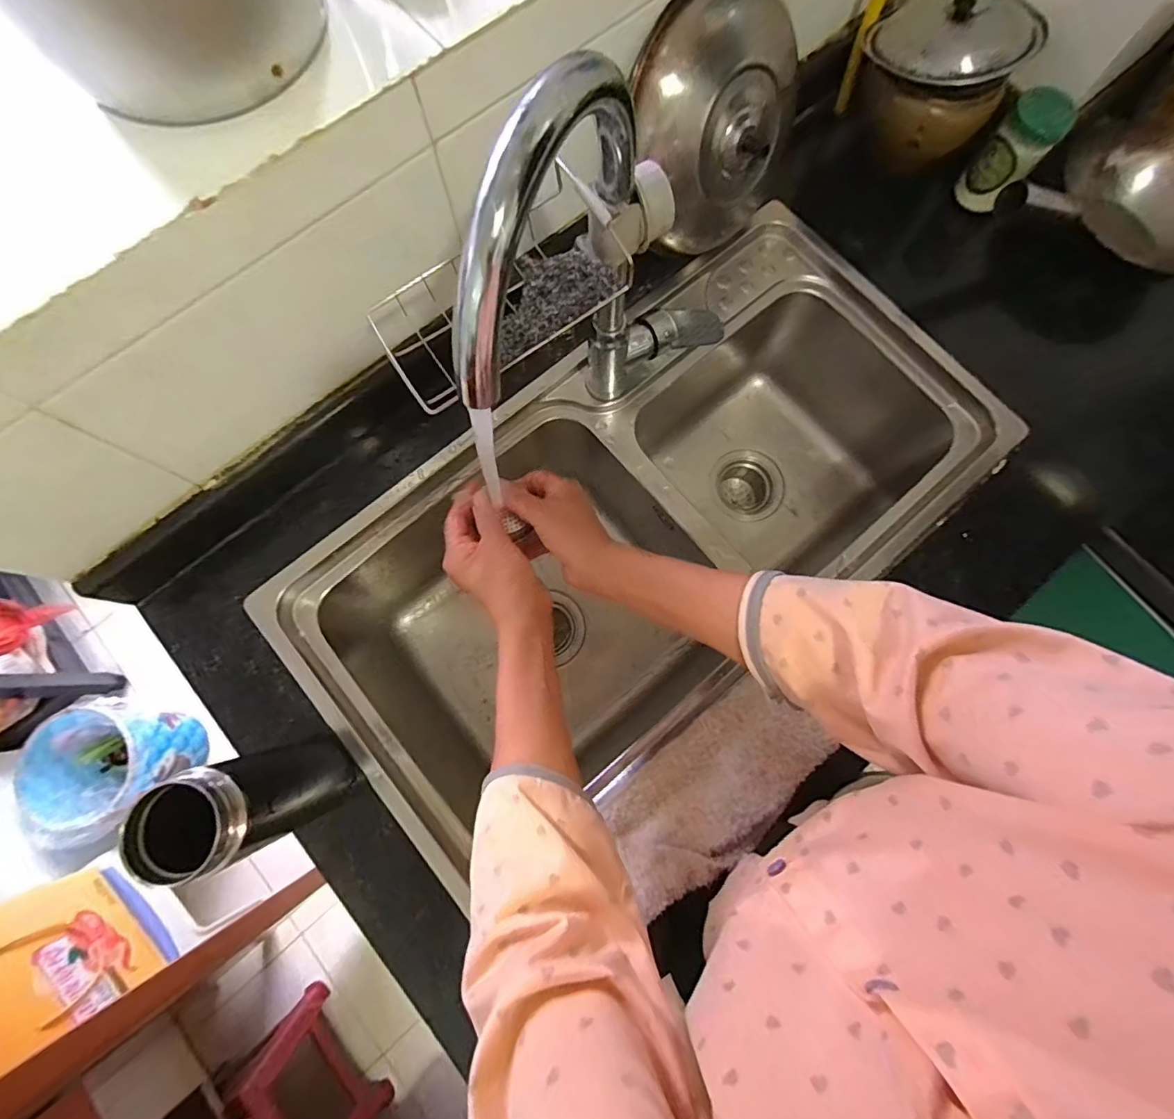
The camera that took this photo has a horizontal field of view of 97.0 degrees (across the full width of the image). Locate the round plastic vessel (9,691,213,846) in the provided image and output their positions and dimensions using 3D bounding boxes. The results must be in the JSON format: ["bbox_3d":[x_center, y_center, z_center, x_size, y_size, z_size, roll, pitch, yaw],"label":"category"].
[{"bbox_3d":[-0.981,0.414,1.067,0.243,0.190,0.251,14,78,3],"label":"round plastic vessel"}]

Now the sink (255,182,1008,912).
[{"bbox_3d":[0.075,-0.029,0.666,0.771,0.262,0.394,-39,81,-8],"label":"sink"}]

